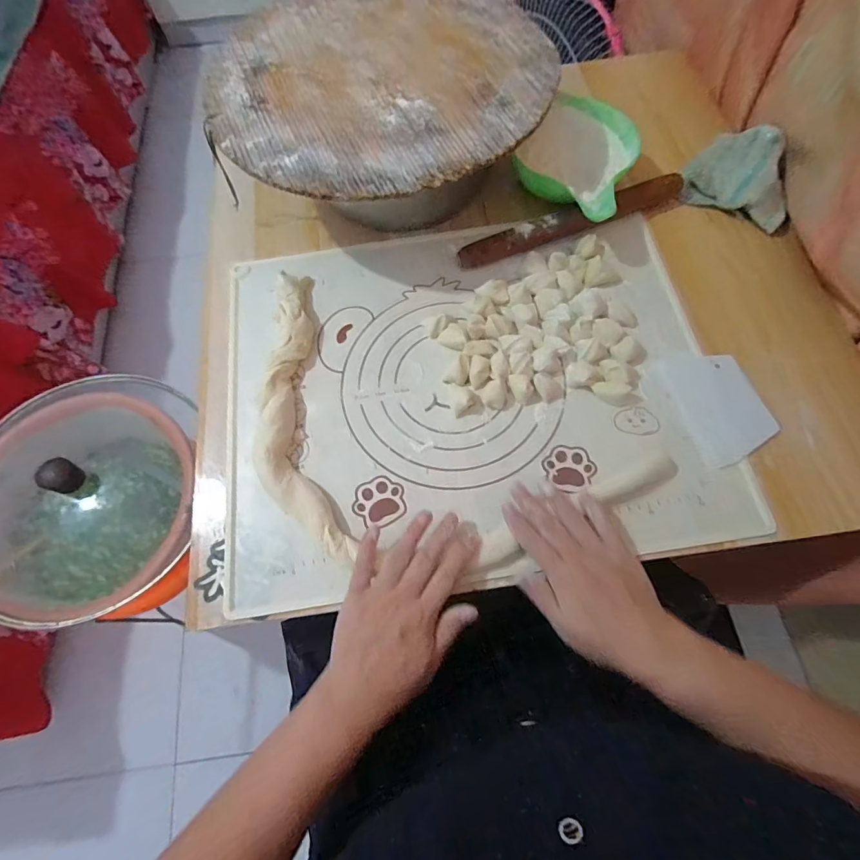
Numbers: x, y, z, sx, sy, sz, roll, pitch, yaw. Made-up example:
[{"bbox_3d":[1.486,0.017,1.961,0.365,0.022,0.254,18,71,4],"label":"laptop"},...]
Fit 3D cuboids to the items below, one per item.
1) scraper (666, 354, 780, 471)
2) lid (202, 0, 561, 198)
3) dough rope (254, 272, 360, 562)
[{"bbox_3d":[0.298,-0.026,0.440,0.081,0.006,0.111,-13,72,-3],"label":"scraper"},{"bbox_3d":[-0.053,-0.379,0.456,0.351,0.010,0.350,-5,70,1],"label":"lid"},{"bbox_3d":[-0.142,-0.024,0.445,0.076,0.027,0.314,-14,70,-3],"label":"dough rope"}]

